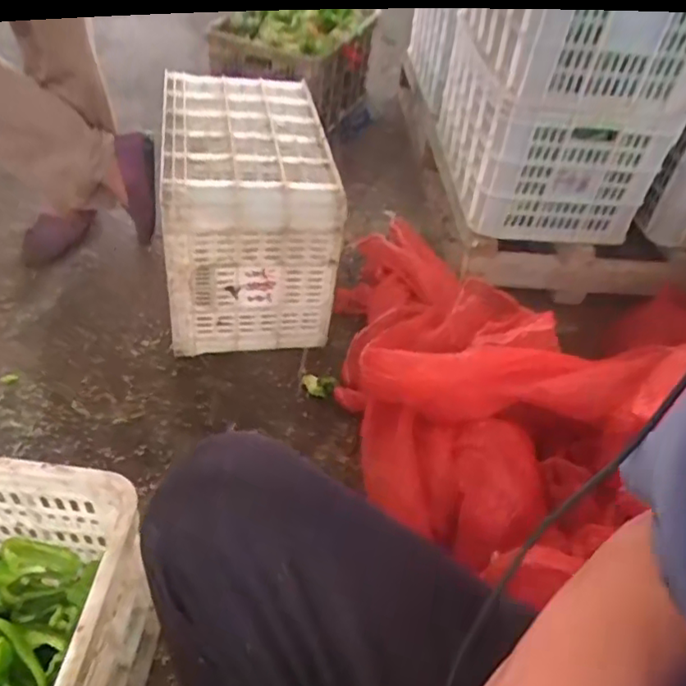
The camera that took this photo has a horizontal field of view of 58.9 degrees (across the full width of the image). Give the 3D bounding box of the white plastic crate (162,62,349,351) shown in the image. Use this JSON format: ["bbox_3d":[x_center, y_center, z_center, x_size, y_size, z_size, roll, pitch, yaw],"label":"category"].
[{"bbox_3d":[-0.185,-0.255,1.178,0.284,0.334,0.475,-3,46,-11],"label":"white plastic crate"}]

